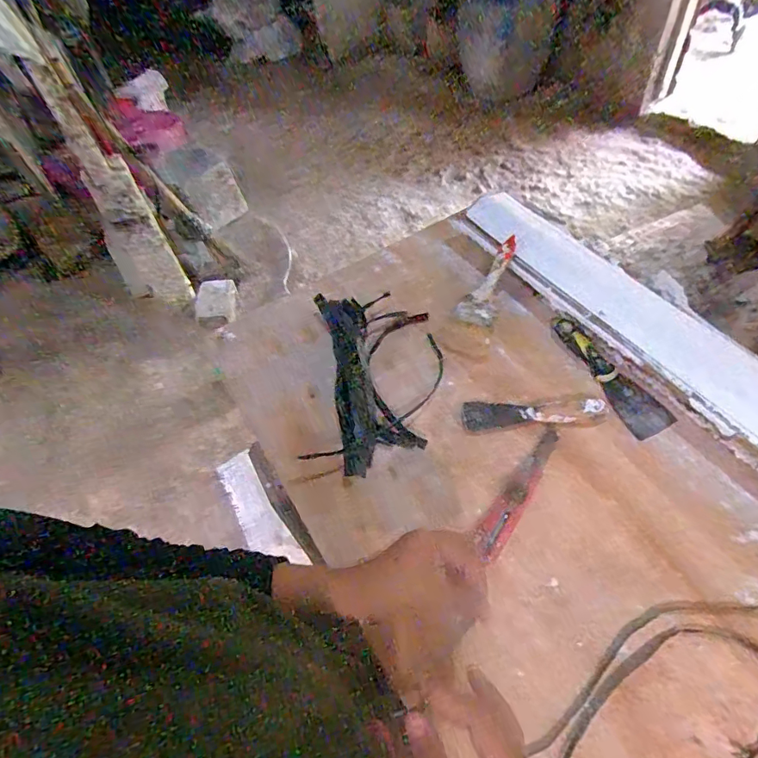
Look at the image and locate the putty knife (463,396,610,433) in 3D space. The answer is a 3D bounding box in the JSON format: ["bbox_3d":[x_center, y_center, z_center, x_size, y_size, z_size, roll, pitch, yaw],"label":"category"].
[{"bbox_3d":[0.193,0.040,0.618,0.169,0.020,0.039,-5,54,4],"label":"putty knife"}]

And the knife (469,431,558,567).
[{"bbox_3d":[0.161,0.130,0.565,0.035,0.008,0.176,30,62,22],"label":"knife"}]

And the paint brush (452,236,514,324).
[{"bbox_3d":[0.164,-0.141,0.711,0.055,0.023,0.143,25,78,20],"label":"paint brush"}]

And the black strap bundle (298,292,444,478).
[{"bbox_3d":[-0.003,-0.010,0.667,0.175,0.024,0.281,-3,54,5],"label":"black strap bundle"}]

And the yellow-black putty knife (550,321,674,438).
[{"bbox_3d":[0.296,-0.007,0.636,0.057,0.015,0.189,-26,55,-11],"label":"yellow-black putty knife"}]

